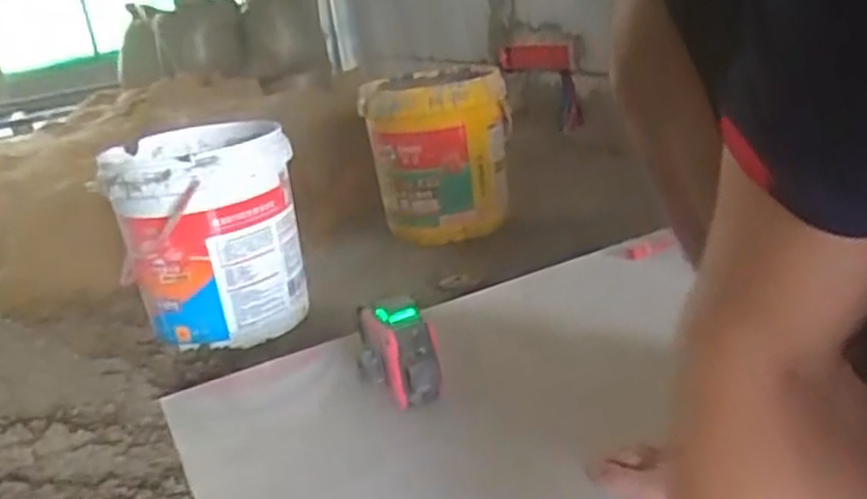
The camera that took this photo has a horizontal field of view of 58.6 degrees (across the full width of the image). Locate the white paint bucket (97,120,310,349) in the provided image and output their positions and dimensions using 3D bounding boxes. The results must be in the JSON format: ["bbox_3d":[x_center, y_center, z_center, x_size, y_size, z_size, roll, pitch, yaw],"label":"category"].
[{"bbox_3d":[-0.406,-0.032,1.406,0.306,0.331,0.304,-14,21,-16],"label":"white paint bucket"}]

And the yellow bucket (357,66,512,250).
[{"bbox_3d":[0.013,-0.201,1.803,0.327,0.389,0.341,-5,21,2],"label":"yellow bucket"}]

